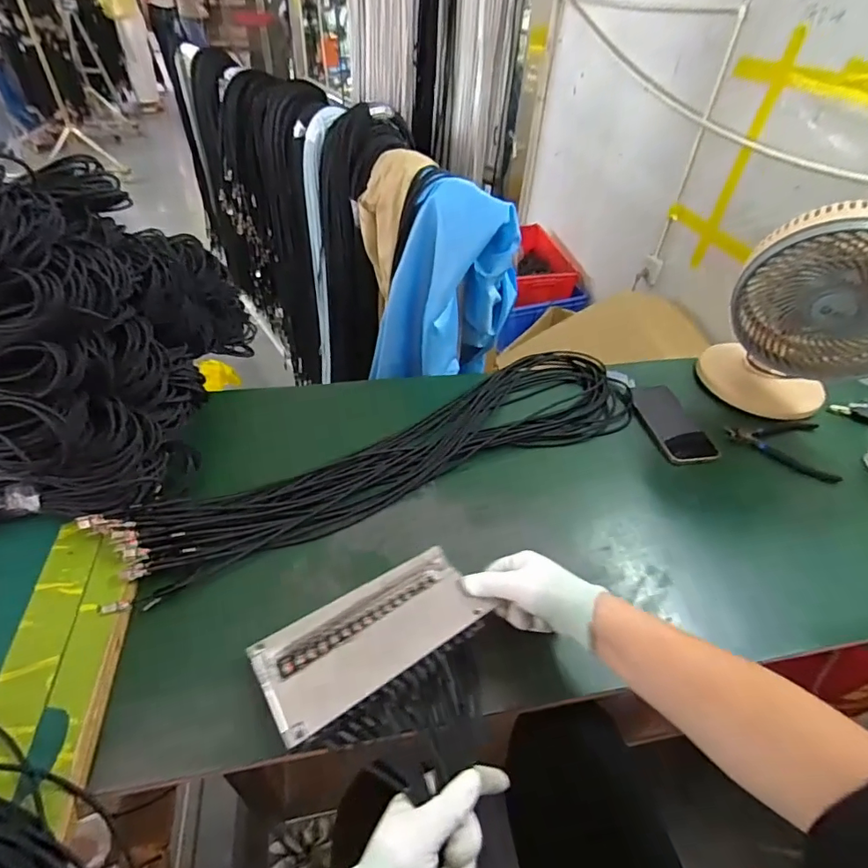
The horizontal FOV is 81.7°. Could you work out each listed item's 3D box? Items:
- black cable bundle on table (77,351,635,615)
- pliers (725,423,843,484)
[{"bbox_3d":[-0.025,0.023,0.664,0.730,0.033,0.181,-21,48,-25],"label":"black cable bundle on table"},{"bbox_3d":[0.521,0.023,0.716,0.145,0.015,0.127,-5,43,-10],"label":"pliers"}]

